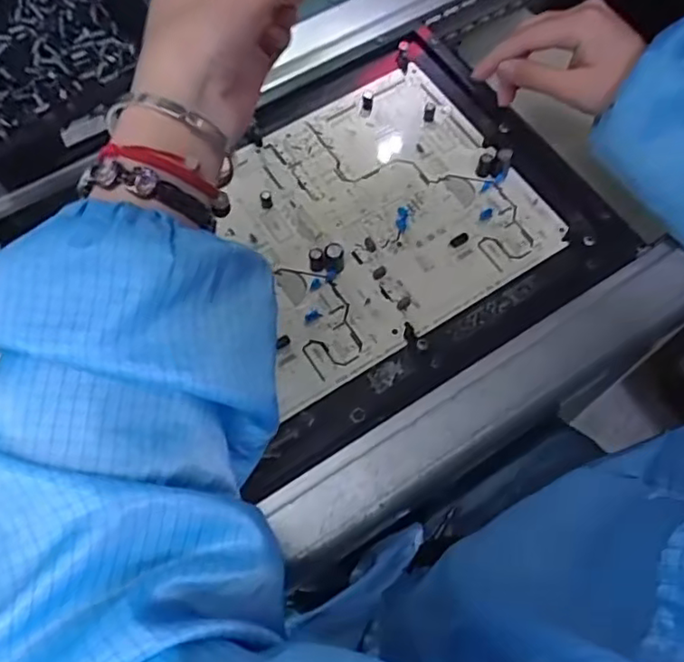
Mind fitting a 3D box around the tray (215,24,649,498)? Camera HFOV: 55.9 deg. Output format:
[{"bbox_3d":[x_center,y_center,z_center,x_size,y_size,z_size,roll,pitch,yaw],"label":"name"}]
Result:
[{"bbox_3d":[0.020,-0.084,0.460,0.288,0.021,0.252,-30,69,-13],"label":"tray"}]

